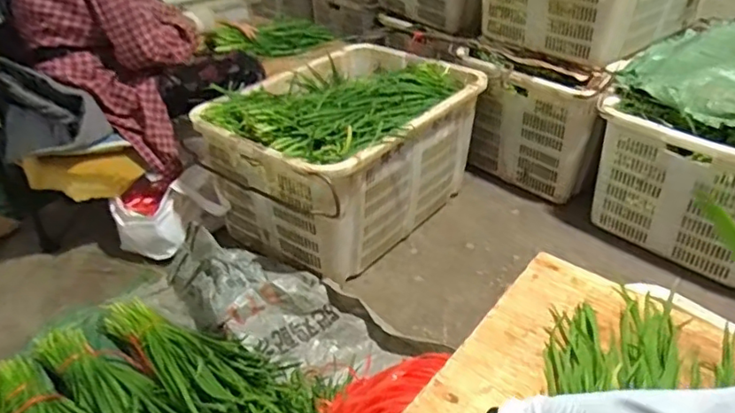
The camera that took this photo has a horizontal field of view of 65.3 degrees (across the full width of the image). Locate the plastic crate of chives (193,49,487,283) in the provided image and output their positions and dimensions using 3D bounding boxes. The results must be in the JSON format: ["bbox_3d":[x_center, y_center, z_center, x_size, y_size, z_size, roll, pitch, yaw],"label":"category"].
[{"bbox_3d":[-0.051,-0.149,1.521,0.460,0.352,0.652,25,41,32],"label":"plastic crate of chives"}]

